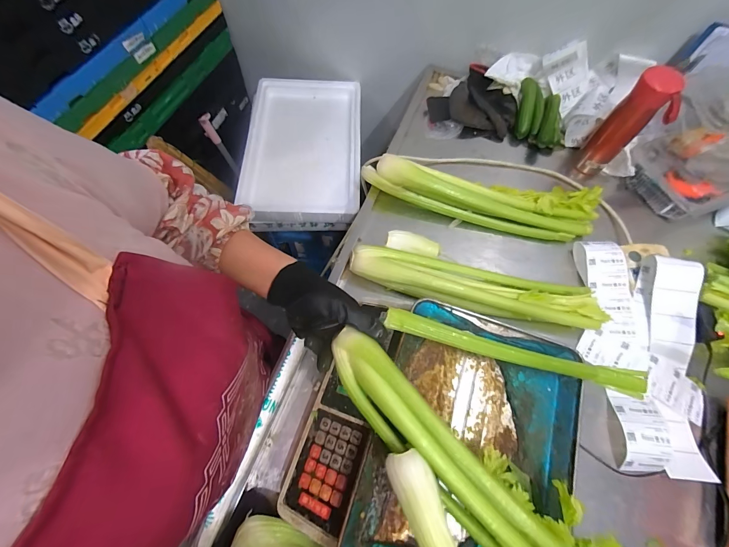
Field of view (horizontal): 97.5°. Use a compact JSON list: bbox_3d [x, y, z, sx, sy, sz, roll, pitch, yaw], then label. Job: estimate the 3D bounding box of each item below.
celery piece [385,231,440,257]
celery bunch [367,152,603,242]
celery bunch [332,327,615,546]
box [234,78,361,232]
[{"bbox_3d":[0.092,-0.056,0.605,0.098,0.031,0.030,11,67,4],"label":"celery piece"},{"bbox_3d":[0.223,-0.146,0.620,0.452,0.066,0.107,8,67,2],"label":"celery bunch"},{"bbox_3d":[0.121,0.215,0.330,0.403,0.048,0.088,41,72,13],"label":"celery bunch"},{"bbox_3d":[-0.164,-0.325,0.857,0.300,0.097,0.462,0,66,-1],"label":"box"}]

